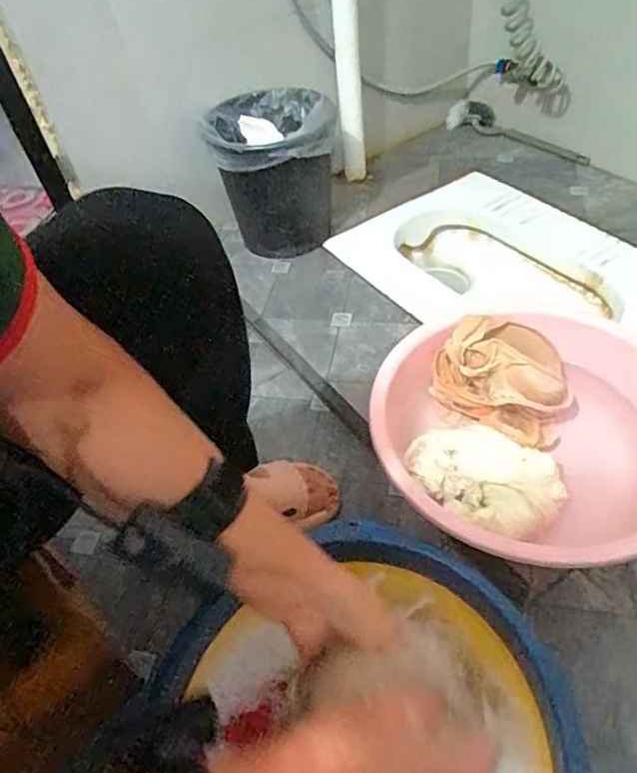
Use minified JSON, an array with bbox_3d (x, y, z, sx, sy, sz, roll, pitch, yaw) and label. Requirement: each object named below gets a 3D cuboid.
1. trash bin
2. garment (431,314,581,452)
[{"bbox_3d":[-0.078,-0.408,1.058,0.223,0.210,0.223,0,49,8],"label":"trash bin"},{"bbox_3d":[0.248,-0.022,0.712,0.148,0.102,0.164,-40,55,-24],"label":"garment"}]

